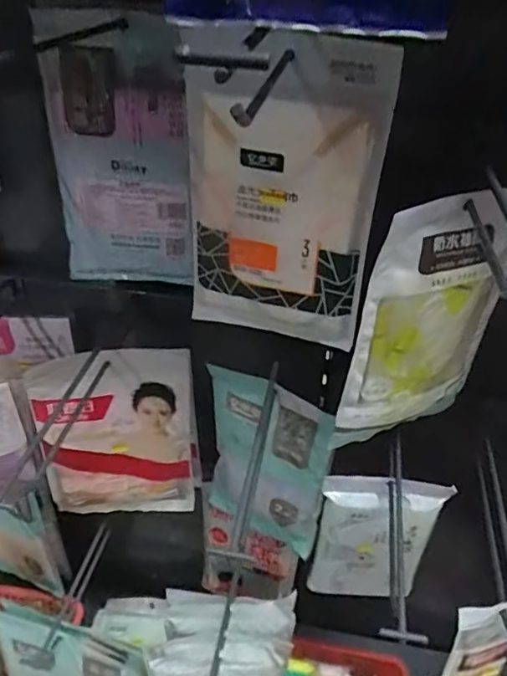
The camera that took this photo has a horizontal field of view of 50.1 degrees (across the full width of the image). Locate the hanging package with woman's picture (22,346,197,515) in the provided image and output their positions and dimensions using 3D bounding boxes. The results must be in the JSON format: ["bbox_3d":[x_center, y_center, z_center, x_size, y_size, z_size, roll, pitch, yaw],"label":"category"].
[{"bbox_3d":[-0.168,0.128,0.684,0.188,0.263,0.031,-6,38,-11],"label":"hanging package with woman's picture"}]

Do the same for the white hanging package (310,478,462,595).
[{"bbox_3d":[0.154,0.263,0.690,0.146,0.231,0.023,2,37,-1],"label":"white hanging package"}]

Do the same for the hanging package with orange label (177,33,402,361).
[{"bbox_3d":[0.019,-0.121,0.489,0.172,0.266,0.043,15,39,15],"label":"hanging package with orange label"}]

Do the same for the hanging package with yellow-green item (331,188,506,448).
[{"bbox_3d":[0.166,-0.010,0.500,0.162,0.247,0.017,-14,40,-20],"label":"hanging package with yellow-green item"}]

